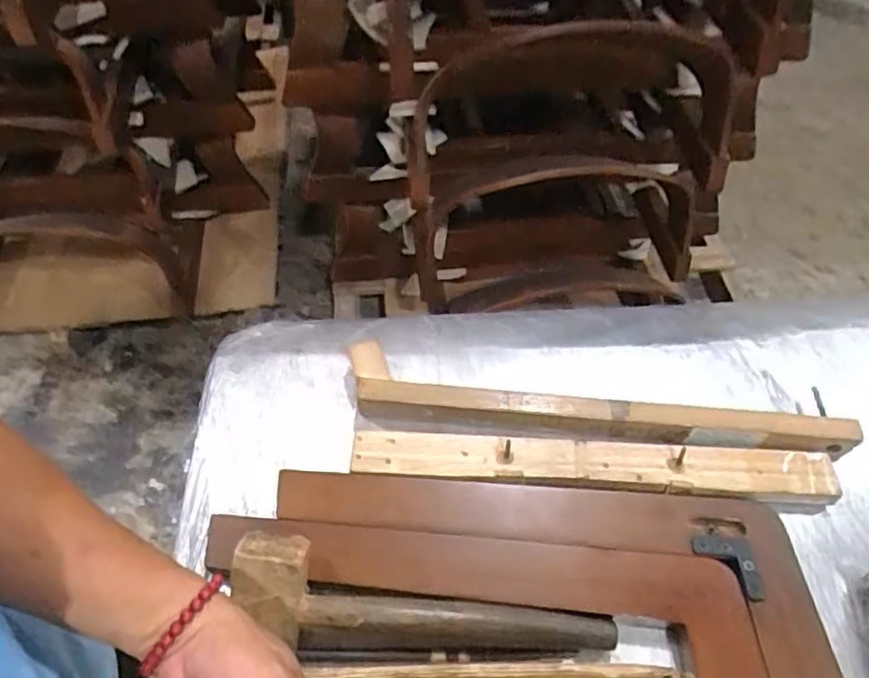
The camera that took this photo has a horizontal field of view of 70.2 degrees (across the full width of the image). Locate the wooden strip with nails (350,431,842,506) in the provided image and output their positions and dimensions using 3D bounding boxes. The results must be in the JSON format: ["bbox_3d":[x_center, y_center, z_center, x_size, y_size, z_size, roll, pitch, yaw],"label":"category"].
[{"bbox_3d":[0.146,0.123,0.583,0.436,0.028,0.048,3,55,1],"label":"wooden strip with nails"}]

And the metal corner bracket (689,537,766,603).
[{"bbox_3d":[0.245,0.190,0.516,0.053,0.004,0.050,7,54,-4],"label":"metal corner bracket"}]

